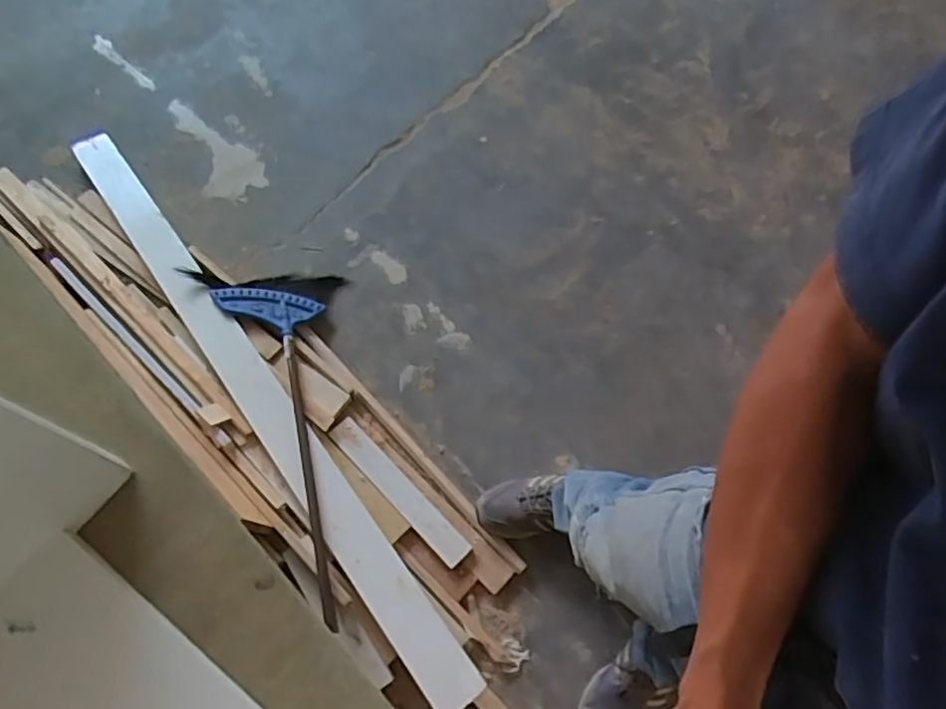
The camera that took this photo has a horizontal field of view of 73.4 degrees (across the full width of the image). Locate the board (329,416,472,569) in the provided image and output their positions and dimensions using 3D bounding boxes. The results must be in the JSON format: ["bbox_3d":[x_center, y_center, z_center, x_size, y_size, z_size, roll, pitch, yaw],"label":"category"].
[{"bbox_3d":[-0.147,0.263,1.260,0.057,0.012,0.362,-42,72,-16],"label":"board"}]

